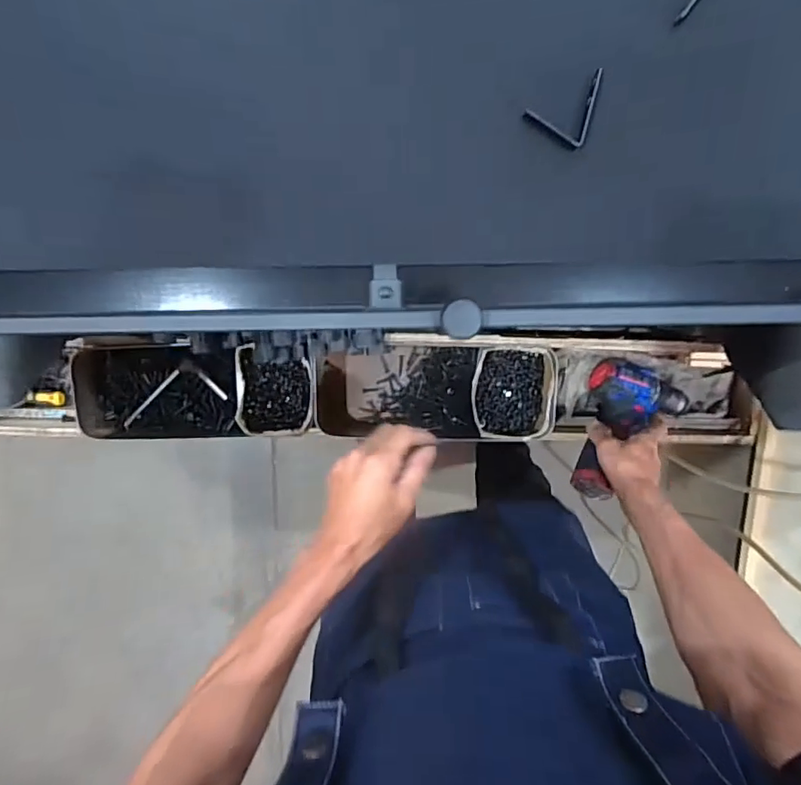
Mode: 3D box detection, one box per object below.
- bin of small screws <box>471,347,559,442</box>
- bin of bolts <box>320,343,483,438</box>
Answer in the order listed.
[{"bbox_3d":[0.151,-0.001,0.729,0.115,0.053,0.123,2,99,0],"label":"bin of small screws"},{"bbox_3d":[-0.012,0.004,0.758,0.228,0.082,0.123,-4,98,1],"label":"bin of bolts"}]

